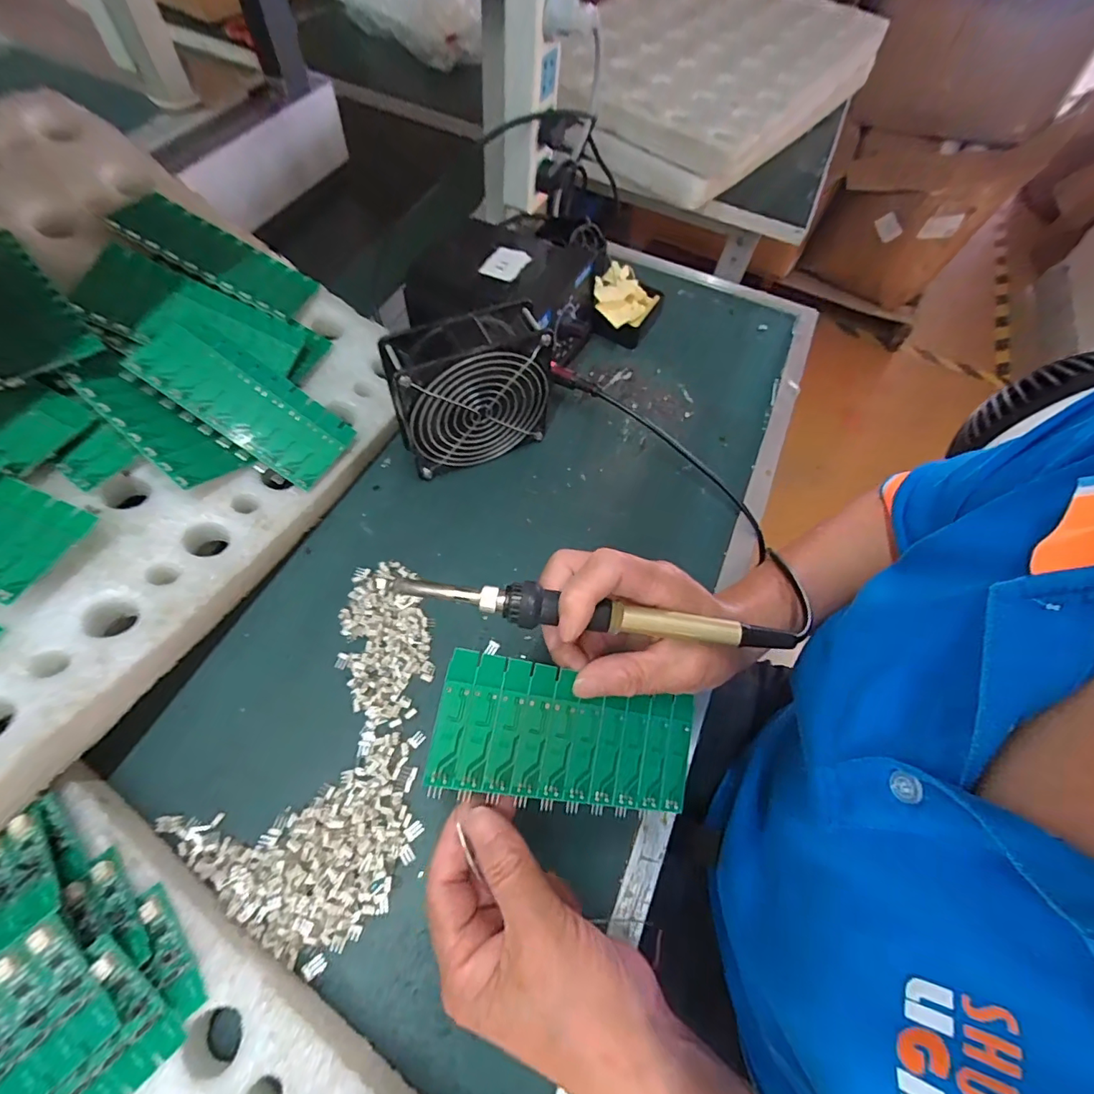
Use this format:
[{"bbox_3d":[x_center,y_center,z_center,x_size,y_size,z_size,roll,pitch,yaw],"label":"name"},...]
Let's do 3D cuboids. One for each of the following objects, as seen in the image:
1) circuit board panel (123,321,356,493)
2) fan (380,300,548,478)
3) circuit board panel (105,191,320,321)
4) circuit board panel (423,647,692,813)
[{"bbox_3d":[-0.221,-0.104,0.369,0.142,0.007,0.067,36,66,-16],"label":"circuit board panel"},{"bbox_3d":[-0.059,-0.119,0.405,0.122,0.120,0.048,-20,66,-16],"label":"fan"},{"bbox_3d":[-0.266,-0.236,0.413,0.131,0.010,0.061,28,48,-16],"label":"circuit board panel"},{"bbox_3d":[0.013,0.096,0.259,0.138,0.004,0.062,15,76,-17],"label":"circuit board panel"}]

